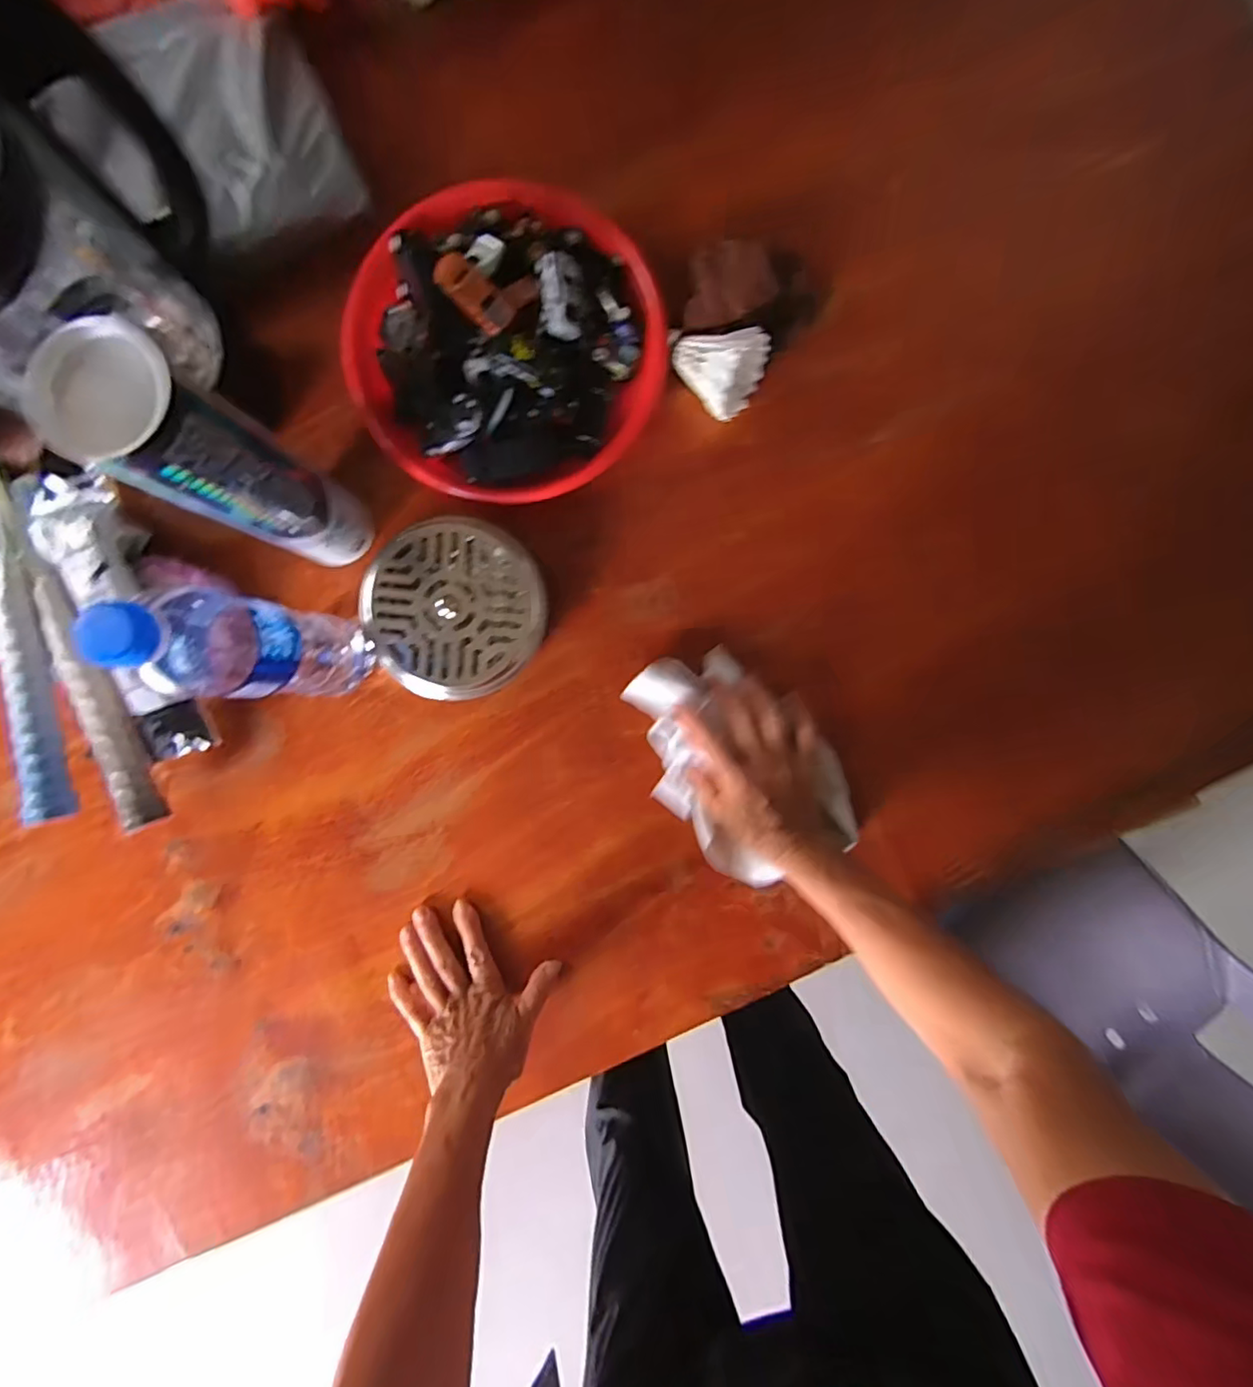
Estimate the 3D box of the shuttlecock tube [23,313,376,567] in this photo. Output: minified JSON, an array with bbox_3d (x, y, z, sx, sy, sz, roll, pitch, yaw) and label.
[{"bbox_3d":[-0.247,-0.141,0.383,0.066,0.223,0.060,0,90,1],"label":"shuttlecock tube"}]

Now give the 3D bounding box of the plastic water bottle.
[{"bbox_3d":[-0.246,-0.033,0.388,0.069,0.230,0.063,0,91,0],"label":"plastic water bottle"}]

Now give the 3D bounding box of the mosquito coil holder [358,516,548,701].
[{"bbox_3d":[-0.138,-0.069,0.484,0.140,0.044,0.137,44,91,-1],"label":"mosquito coil holder"}]

